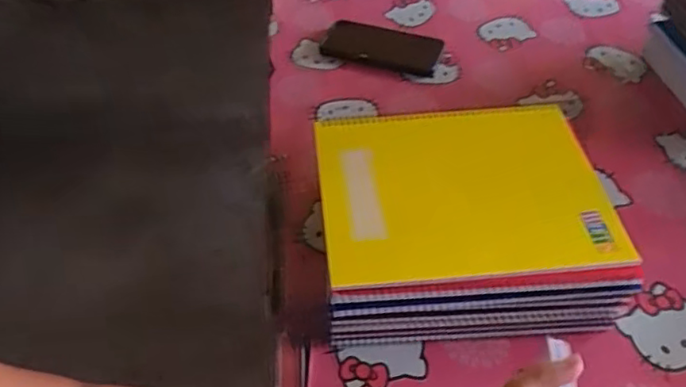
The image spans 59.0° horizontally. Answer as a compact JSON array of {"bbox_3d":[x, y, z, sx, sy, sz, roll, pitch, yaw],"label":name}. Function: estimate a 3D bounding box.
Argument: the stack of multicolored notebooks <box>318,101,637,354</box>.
[{"bbox_3d":[0.107,0.027,0.573,0.248,0.094,0.206,-3,47,-1],"label":"stack of multicolored notebooks"}]

